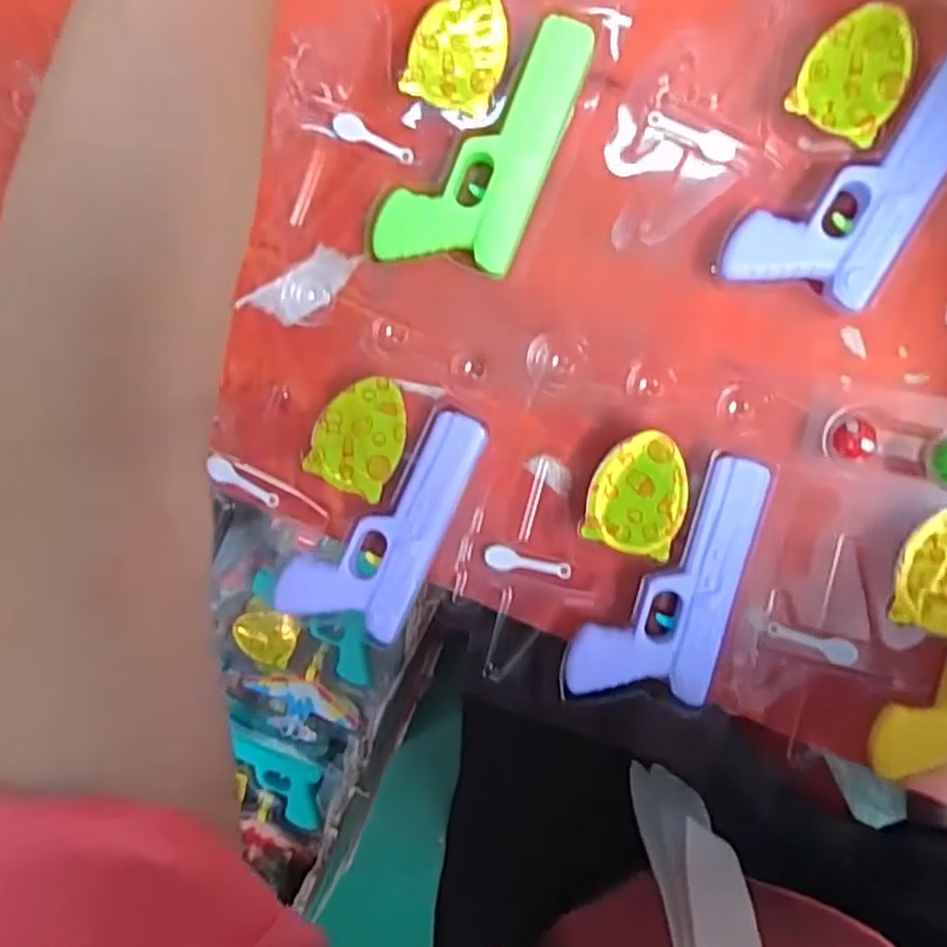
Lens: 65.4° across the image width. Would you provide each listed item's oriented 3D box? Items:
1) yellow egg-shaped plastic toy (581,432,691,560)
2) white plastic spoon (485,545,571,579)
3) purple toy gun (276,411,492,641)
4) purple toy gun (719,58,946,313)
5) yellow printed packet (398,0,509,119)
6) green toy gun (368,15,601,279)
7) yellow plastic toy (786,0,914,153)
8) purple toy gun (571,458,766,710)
[{"bbox_3d":[0.072,0.008,0.321,0.040,0.013,0.051,16,97,6],"label":"yellow egg-shaped plastic toy"},{"bbox_3d":[0.024,0.041,0.334,0.039,0.004,0.010,8,96,7],"label":"white plastic spoon"},{"bbox_3d":[-0.041,0.020,0.335,0.057,0.015,0.112,26,98,5],"label":"purple toy gun"},{"bbox_3d":[0.156,-0.121,0.300,0.061,0.011,0.114,30,98,4],"label":"purple toy gun"},{"bbox_3d":[-0.004,-0.180,0.314,0.039,0.013,0.050,20,97,6],"label":"yellow printed packet"},{"bbox_3d":[0.005,-0.140,0.317,0.059,0.011,0.114,24,98,5],"label":"green toy gun"},{"bbox_3d":[0.154,-0.161,0.296,0.039,0.007,0.049,29,98,5],"label":"yellow plastic toy"},{"bbox_3d":[0.086,0.046,0.320,0.059,0.012,0.116,18,97,6],"label":"purple toy gun"}]

